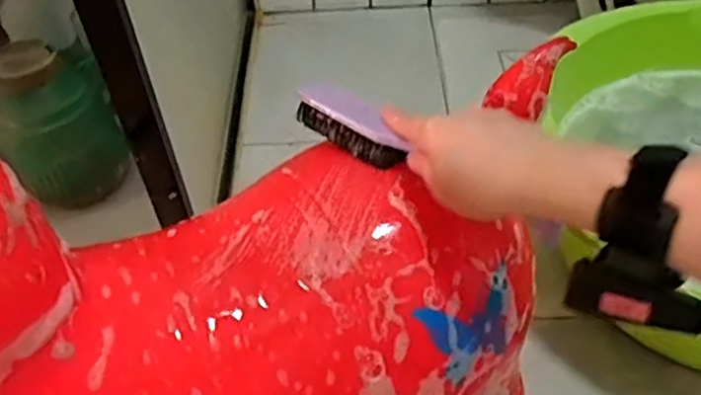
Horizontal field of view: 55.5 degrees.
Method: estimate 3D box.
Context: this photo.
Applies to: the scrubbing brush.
[{"bbox_3d":[0.002,-0.055,0.501,0.033,0.029,0.104,-34,53,-26],"label":"scrubbing brush"}]

